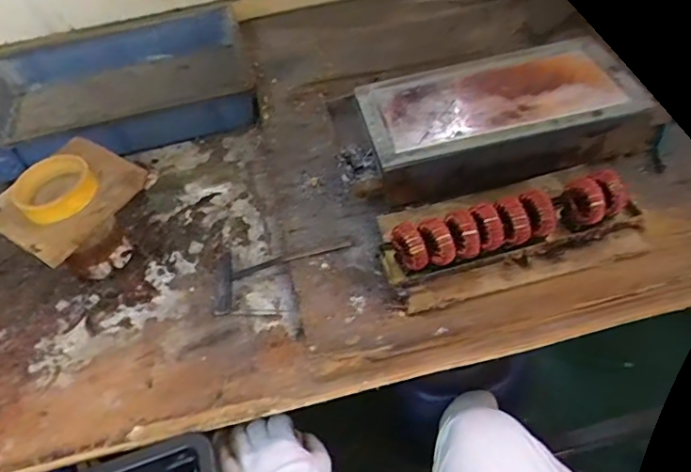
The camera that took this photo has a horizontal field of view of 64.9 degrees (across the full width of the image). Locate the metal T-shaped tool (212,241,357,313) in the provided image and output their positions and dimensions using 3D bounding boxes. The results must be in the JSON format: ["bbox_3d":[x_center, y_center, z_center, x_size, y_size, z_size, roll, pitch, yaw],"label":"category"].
[{"bbox_3d":[-0.078,0.039,0.668,0.173,0.017,0.093,-18,47,12],"label":"metal T-shaped tool"}]

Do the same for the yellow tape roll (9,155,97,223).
[{"bbox_3d":[-0.340,-0.053,0.638,0.091,0.032,0.083,-33,53,-20],"label":"yellow tape roll"}]

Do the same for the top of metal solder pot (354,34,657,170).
[{"bbox_3d":[0.182,-0.172,0.667,0.318,0.021,0.150,-14,54,4],"label":"top of metal solder pot"}]

